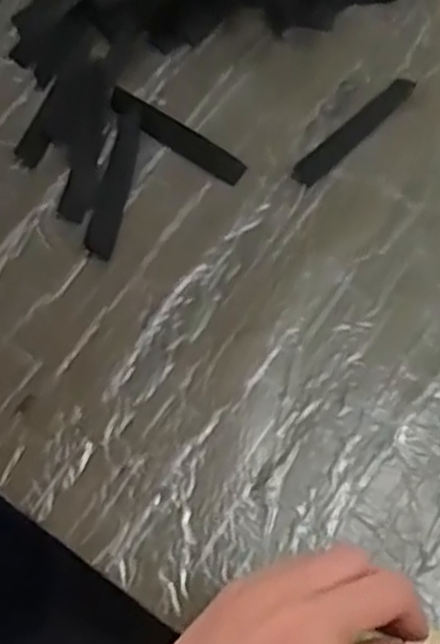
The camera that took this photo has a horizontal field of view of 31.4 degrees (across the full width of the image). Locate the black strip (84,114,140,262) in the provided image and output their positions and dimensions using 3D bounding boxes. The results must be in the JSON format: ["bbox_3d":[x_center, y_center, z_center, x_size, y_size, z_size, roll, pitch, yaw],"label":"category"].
[{"bbox_3d":[-0.058,-0.077,0.440,0.016,0.004,0.091,10,70,7],"label":"black strip"}]

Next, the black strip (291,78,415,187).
[{"bbox_3d":[0.078,-0.110,0.449,0.092,0.004,0.015,-43,73,-13],"label":"black strip"}]

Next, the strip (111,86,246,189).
[{"bbox_3d":[-0.025,-0.108,0.451,0.091,0.006,0.018,35,74,15],"label":"strip"}]

